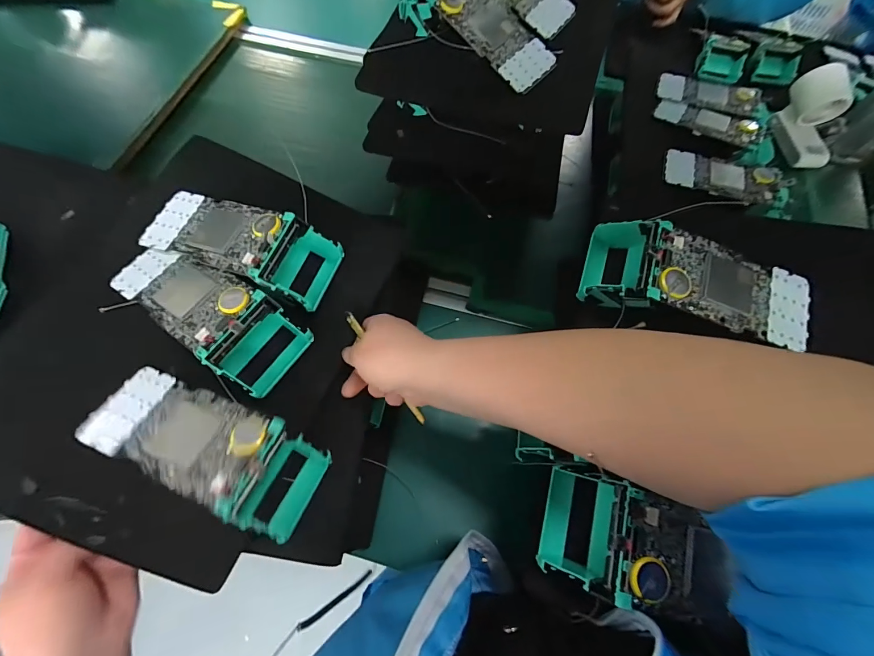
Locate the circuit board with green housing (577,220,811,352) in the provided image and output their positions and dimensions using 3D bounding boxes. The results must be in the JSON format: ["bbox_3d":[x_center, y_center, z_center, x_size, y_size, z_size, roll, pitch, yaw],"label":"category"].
[{"bbox_3d":[0.206,-0.034,0.299,0.154,0.044,0.081,22,68,8],"label":"circuit board with green housing"}]

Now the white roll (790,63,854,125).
[{"bbox_3d":[0.576,-0.353,0.555,0.067,0.060,0.069,13,67,4],"label":"white roll"}]

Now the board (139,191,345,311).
[{"bbox_3d":[-0.182,-0.080,0.351,0.170,0.053,0.075,19,68,7],"label":"board"}]

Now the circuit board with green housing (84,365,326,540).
[{"bbox_3d":[-0.177,0.095,0.298,0.171,0.057,0.068,24,68,9],"label":"circuit board with green housing"}]

